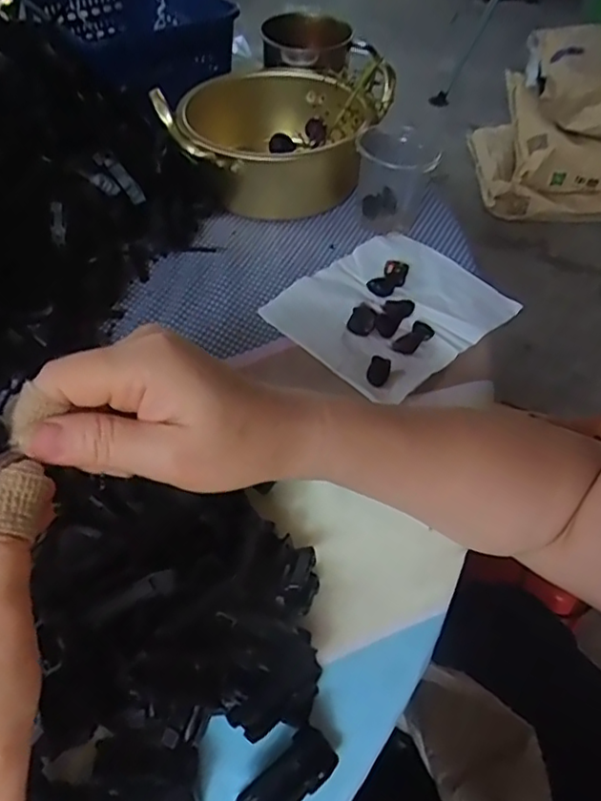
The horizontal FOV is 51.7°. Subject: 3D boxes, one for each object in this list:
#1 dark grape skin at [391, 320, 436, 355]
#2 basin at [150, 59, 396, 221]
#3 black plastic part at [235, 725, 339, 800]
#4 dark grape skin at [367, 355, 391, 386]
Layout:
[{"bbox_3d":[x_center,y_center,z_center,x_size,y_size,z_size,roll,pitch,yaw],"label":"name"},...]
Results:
[{"bbox_3d":[0.083,-0.046,0.455,0.016,0.004,0.035,36,58,24],"label":"dark grape skin"},{"bbox_3d":[-0.018,-0.242,0.558,0.173,0.078,0.156,15,52,10],"label":"basin"},{"bbox_3d":[-0.005,0.171,0.280,0.046,0.011,0.021,-36,60,-27],"label":"black plastic part"},{"bbox_3d":[0.054,-0.020,0.429,0.015,0.012,0.018,11,52,7],"label":"dark grape skin"}]

